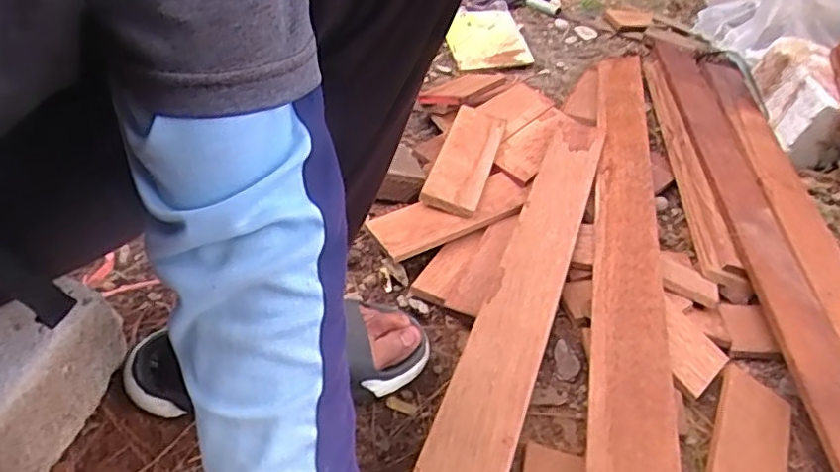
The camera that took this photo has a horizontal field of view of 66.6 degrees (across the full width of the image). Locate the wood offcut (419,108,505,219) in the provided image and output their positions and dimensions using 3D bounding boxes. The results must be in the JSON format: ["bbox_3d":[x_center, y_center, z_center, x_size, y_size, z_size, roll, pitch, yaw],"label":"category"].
[{"bbox_3d":[0.056,-0.095,0.787,0.064,0.030,0.192,11,41,12],"label":"wood offcut"}]

